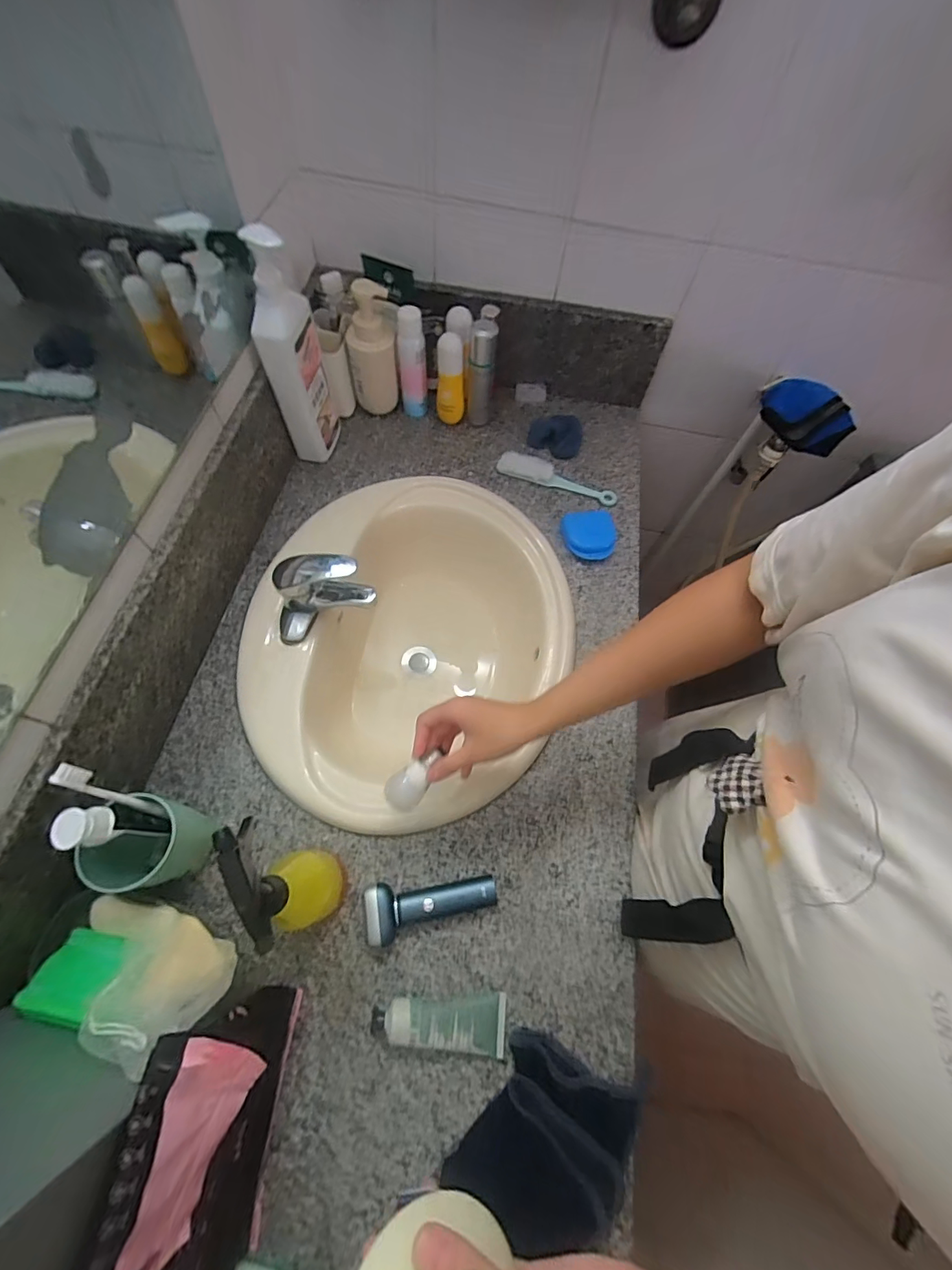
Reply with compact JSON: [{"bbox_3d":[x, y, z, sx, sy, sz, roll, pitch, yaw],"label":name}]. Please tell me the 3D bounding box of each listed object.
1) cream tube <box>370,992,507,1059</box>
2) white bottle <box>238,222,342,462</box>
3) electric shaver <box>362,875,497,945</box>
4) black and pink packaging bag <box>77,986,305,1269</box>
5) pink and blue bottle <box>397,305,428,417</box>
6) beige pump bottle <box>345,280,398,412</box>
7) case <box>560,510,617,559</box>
[{"bbox_3d":[-0.034,0.381,0.458,0.132,0.029,0.048,10,65,1],"label":"cream tube"},{"bbox_3d":[-0.263,-0.396,0.661,0.068,0.308,0.096,5,65,-1],"label":"white bottle"},{"bbox_3d":[-0.048,0.291,0.499,0.138,0.032,0.052,-7,66,-7],"label":"electric shaver"},{"bbox_3d":[-0.211,0.409,0.363,0.068,0.164,0.186,10,65,1],"label":"black and pink packaging bag"},{"bbox_3d":[-0.104,-0.448,0.765,0.047,0.158,0.040,-9,66,-7],"label":"pink and blue bottle"},{"bbox_3d":[-0.172,-0.471,0.749,0.076,0.196,0.057,-11,67,-9],"label":"beige pump bottle"},{"bbox_3d":[0.177,-0.157,0.719,0.088,0.030,0.088,-8,66,-7],"label":"case"}]

